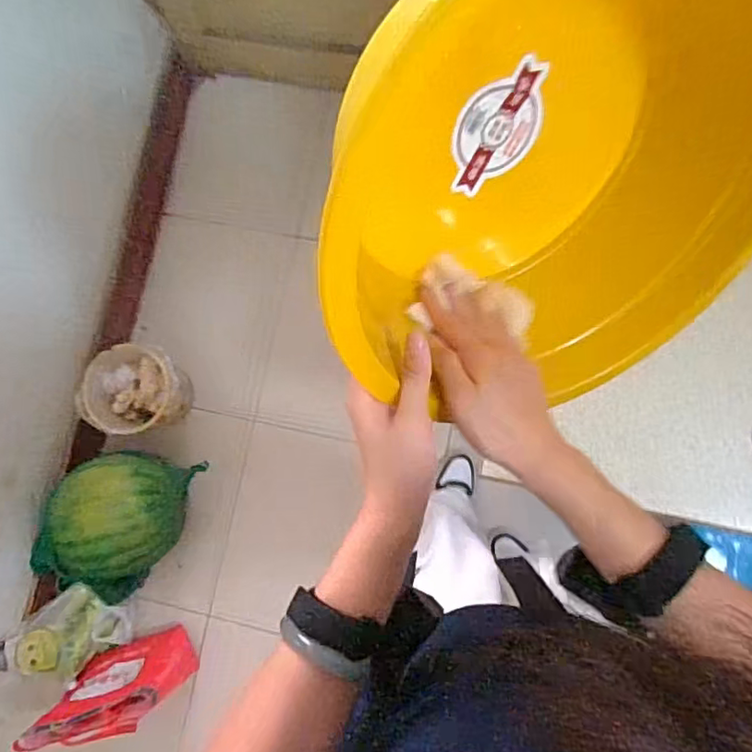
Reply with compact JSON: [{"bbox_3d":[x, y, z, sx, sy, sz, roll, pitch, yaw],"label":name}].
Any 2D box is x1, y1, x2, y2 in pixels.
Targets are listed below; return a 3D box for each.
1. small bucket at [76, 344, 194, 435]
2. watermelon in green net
[{"bbox_3d":[-0.556,0.036,1.380,0.201,0.222,0.206,-1,83,6],"label":"small bucket"},{"bbox_3d":[-0.604,0.327,1.314,0.256,0.224,0.380,30,87,9],"label":"watermelon in green net"}]

